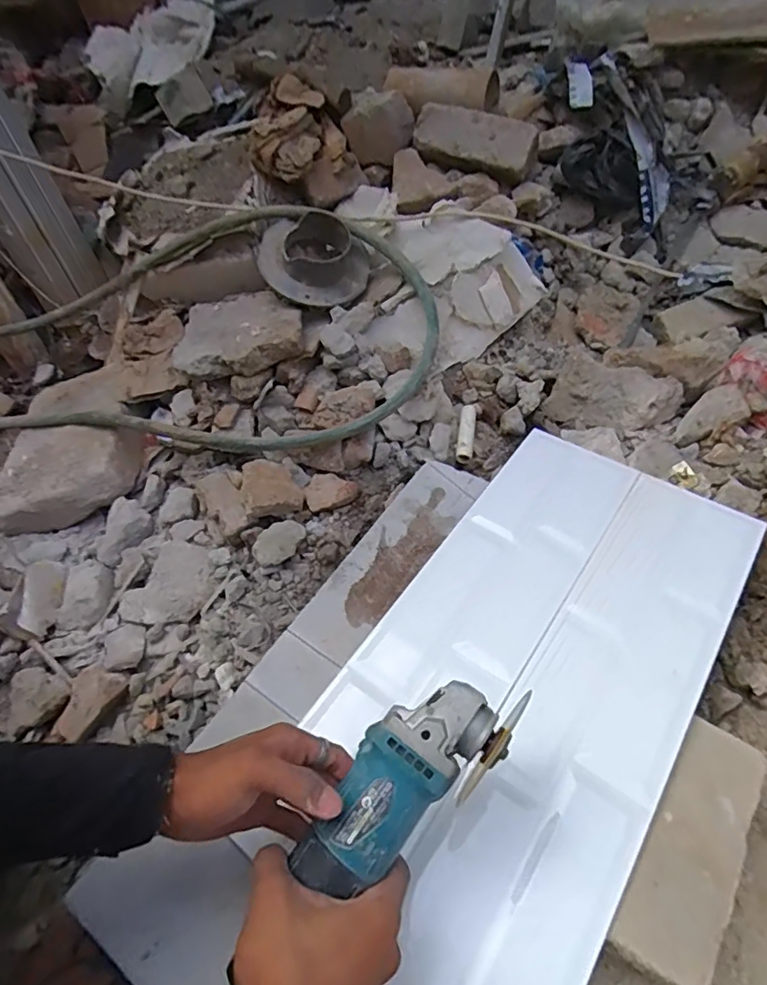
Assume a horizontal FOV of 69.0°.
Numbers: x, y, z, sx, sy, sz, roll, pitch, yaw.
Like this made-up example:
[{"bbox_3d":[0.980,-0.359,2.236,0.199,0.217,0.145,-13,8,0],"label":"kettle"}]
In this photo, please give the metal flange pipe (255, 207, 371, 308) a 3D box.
[{"bbox_3d":[-0.109,-0.356,0.867,0.165,0.093,0.140,0,53,5],"label":"metal flange pipe"}]

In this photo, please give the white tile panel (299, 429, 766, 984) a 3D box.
[{"bbox_3d":[0.152,0.170,0.574,0.293,0.012,0.586,28,58,25],"label":"white tile panel"}]

